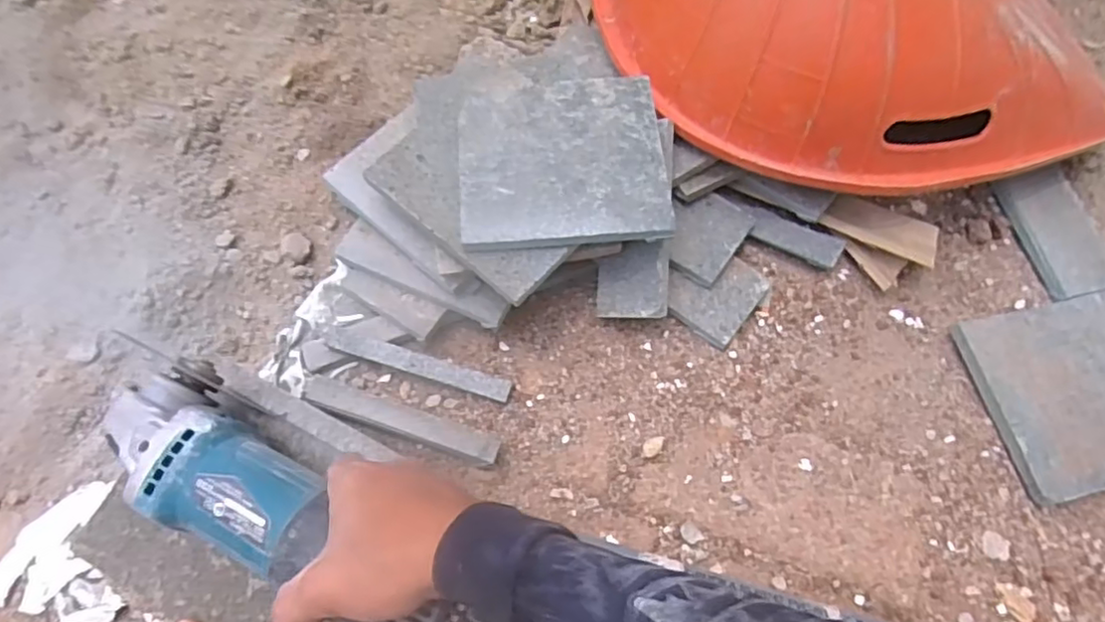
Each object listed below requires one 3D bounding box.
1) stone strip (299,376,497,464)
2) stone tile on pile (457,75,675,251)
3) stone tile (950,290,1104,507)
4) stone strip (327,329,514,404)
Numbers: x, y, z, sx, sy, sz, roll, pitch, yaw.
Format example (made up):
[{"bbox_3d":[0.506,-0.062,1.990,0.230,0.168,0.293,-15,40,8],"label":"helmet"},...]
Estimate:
[{"bbox_3d":[-0.115,0.083,0.488,0.156,0.026,0.020,19,71,6],"label":"stone strip"},{"bbox_3d":[0.006,-0.112,0.471,0.146,0.012,0.137,-4,70,-3],"label":"stone tile on pile"},{"bbox_3d":[0.404,0.060,0.489,0.156,0.021,0.137,-12,71,-6],"label":"stone tile"},{"bbox_3d":[-0.105,0.042,0.503,0.146,0.020,0.016,16,70,4],"label":"stone strip"}]

